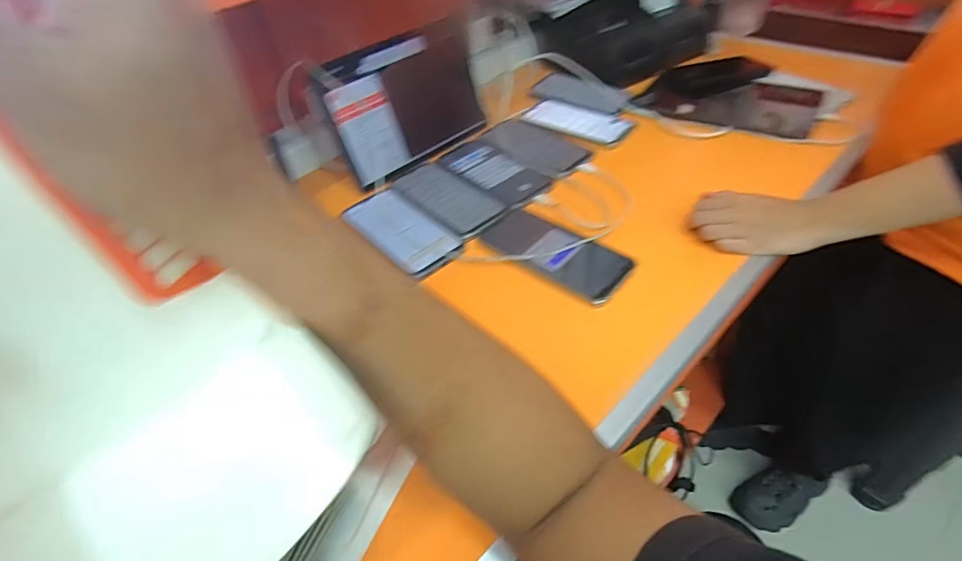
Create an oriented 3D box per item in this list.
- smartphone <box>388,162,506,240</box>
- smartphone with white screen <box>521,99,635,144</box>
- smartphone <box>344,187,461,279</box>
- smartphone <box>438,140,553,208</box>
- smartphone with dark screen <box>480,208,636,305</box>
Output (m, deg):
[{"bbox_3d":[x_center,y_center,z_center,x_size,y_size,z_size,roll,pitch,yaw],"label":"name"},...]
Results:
[{"bbox_3d":[-0.047,-0.111,0.624,0.078,0.007,0.178,-31,49,-23],"label":"smartphone"},{"bbox_3d":[0.151,-0.250,0.734,0.165,0.008,0.078,25,52,28],"label":"smartphone with white screen"},{"bbox_3d":[-0.103,-0.068,0.578,0.083,0.011,0.174,-32,50,-24],"label":"smartphone"},{"bbox_3d":[0.016,-0.153,0.656,0.078,0.008,0.168,-32,50,-24],"label":"smartphone"},{"bbox_3d":[0.081,-0.034,0.529,0.163,0.006,0.076,29,54,31],"label":"smartphone with dark screen"}]

